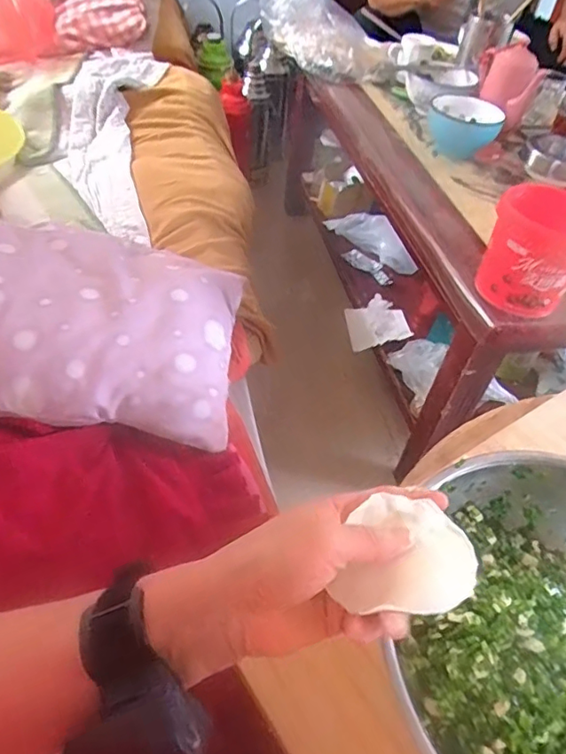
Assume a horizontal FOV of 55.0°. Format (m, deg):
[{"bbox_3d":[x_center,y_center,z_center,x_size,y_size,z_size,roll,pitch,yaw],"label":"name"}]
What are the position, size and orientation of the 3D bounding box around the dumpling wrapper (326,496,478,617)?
[{"bbox_3d":[0.072,0.099,0.307,0.072,0.022,0.078,14,47,7],"label":"dumpling wrapper"}]

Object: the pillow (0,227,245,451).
[{"bbox_3d":[-0.372,-0.102,0.682,0.625,0.103,0.318,5,47,-2],"label":"pillow"}]

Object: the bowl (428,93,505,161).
[{"bbox_3d":[0.346,-0.481,1.051,0.133,0.079,0.107,13,47,6],"label":"bowl"}]

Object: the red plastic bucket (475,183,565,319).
[{"bbox_3d":[0.329,-0.158,0.712,0.123,0.142,0.112,3,47,-3],"label":"red plastic bucket"}]

